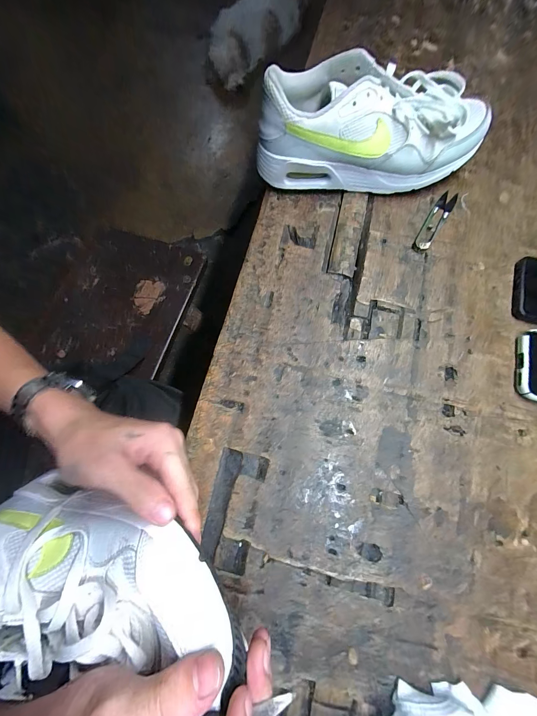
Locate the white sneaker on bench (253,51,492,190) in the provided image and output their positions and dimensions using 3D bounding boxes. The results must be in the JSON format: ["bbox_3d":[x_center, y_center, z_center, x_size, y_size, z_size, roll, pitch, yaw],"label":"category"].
[{"bbox_3d":[0.118,-0.264,0.323,0.263,0.093,0.094,0,74,0],"label":"white sneaker on bench"}]

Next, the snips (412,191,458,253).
[{"bbox_3d":[0.205,-0.168,0.340,0.020,0.004,0.101,33,77,9],"label":"snips"}]

